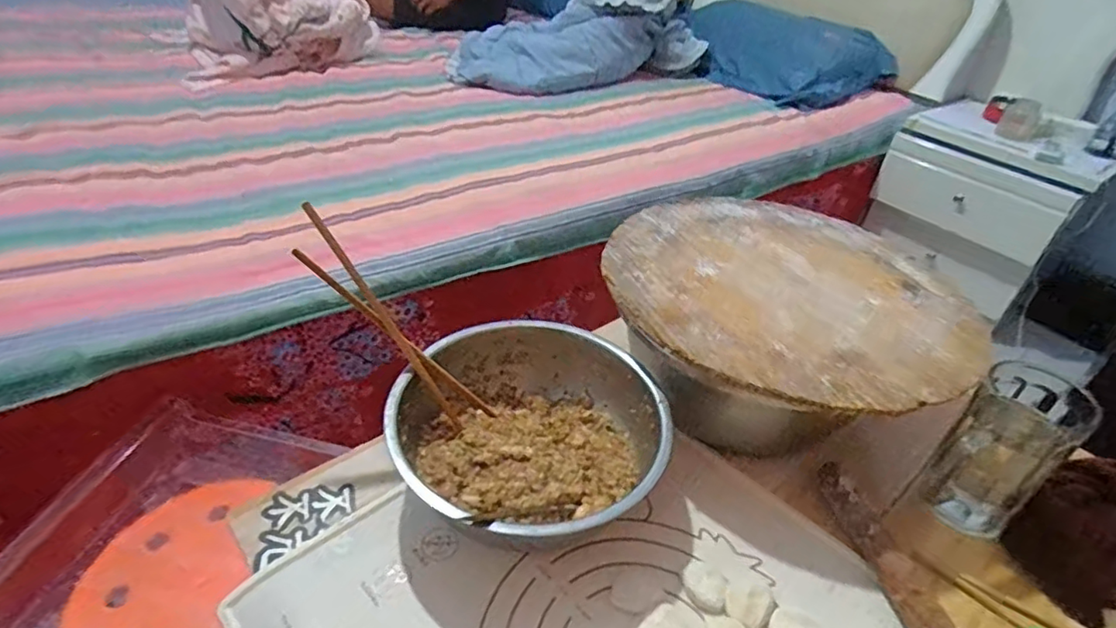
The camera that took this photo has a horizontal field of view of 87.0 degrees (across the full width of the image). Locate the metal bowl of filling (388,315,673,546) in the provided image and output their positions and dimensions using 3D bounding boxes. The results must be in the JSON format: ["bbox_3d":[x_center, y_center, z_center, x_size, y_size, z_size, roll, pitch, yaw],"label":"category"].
[{"bbox_3d":[-0.016,0.099,0.517,0.221,0.081,0.204,3,39,-2],"label":"metal bowl of filling"}]

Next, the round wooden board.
[{"bbox_3d":[0.229,-0.034,0.589,0.345,0.019,0.347,3,39,-2],"label":"round wooden board"}]

